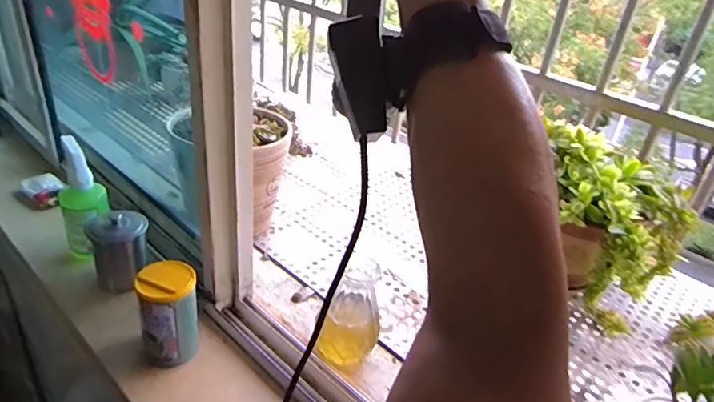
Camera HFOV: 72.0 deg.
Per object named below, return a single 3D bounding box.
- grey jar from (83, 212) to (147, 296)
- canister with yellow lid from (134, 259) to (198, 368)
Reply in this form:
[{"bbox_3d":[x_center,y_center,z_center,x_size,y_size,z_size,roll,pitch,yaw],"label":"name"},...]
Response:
[{"bbox_3d":[-0.337,0.073,0.703,0.075,0.109,0.061,-6,33,-21],"label":"grey jar"},{"bbox_3d":[-0.226,0.140,0.590,0.068,0.120,0.066,-8,34,-24],"label":"canister with yellow lid"}]

